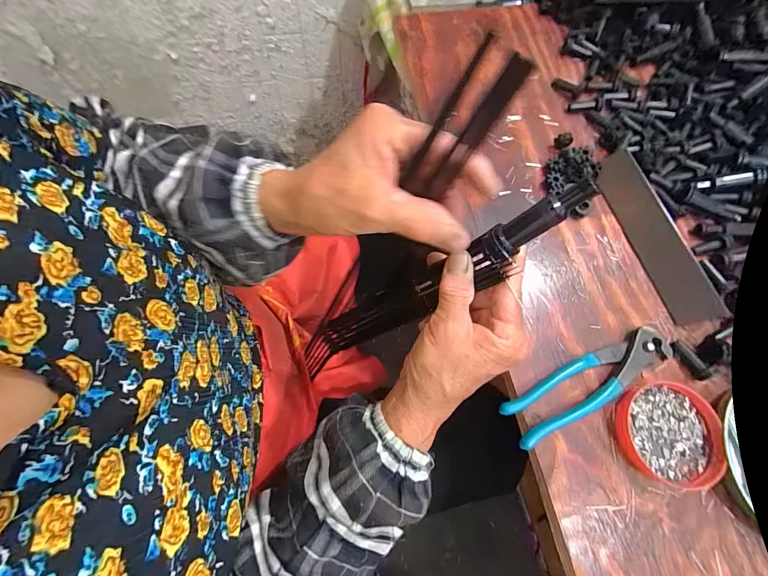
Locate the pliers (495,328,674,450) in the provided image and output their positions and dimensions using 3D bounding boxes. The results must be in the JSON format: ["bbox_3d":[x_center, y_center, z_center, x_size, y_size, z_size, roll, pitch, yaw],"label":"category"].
[{"bbox_3d":[0.177,0.081,0.294,0.161,0.016,0.039,-24,73,-11],"label":"pliers"}]

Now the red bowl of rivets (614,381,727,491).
[{"bbox_3d":[0.236,0.120,0.282,0.076,0.012,0.078,6,70,3],"label":"red bowl of rivets"}]

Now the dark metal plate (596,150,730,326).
[{"bbox_3d":[0.273,-0.054,0.345,0.042,0.006,0.184,-24,75,16],"label":"dark metal plate"}]

